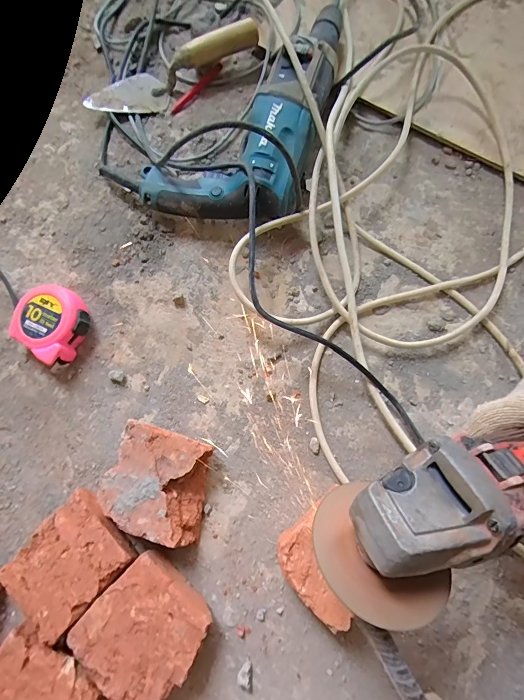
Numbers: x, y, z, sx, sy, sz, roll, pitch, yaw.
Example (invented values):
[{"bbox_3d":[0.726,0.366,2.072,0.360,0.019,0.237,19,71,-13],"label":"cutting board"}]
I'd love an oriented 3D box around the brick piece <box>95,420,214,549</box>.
[{"bbox_3d":[-0.111,0.145,0.417,0.108,0.054,0.109,15,74,5],"label":"brick piece"}]

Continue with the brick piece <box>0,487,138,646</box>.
[{"bbox_3d":[-0.197,0.219,0.399,0.095,0.058,0.109,42,79,12],"label":"brick piece"}]

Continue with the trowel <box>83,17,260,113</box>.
[{"bbox_3d":[-0.134,-0.416,0.558,0.271,0.047,0.067,-20,72,12],"label":"trowel"}]

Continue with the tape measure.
[{"bbox_3d":[-0.260,-0.034,0.472,0.094,0.042,0.087,39,78,11],"label":"tape measure"}]

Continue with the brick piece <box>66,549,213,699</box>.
[{"bbox_3d":[-0.114,0.278,0.379,0.106,0.055,0.109,43,79,12],"label":"brick piece"}]

